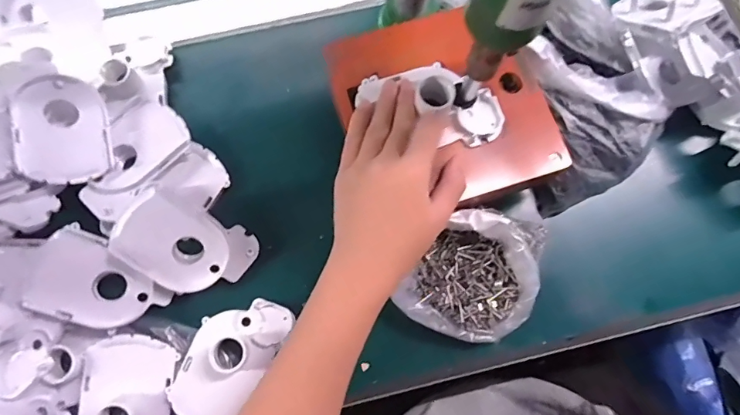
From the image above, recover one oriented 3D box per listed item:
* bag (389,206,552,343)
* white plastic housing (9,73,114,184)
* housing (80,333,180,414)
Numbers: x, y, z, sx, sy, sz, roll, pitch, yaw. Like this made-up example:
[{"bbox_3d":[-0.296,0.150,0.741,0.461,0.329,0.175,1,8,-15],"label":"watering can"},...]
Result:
[{"bbox_3d":[0.077,0.051,0.361,0.110,0.051,0.101,17,78,3],"label":"bag"},{"bbox_3d":[-0.243,-0.064,0.360,0.062,0.013,0.087,-7,85,-40],"label":"white plastic housing"},{"bbox_3d":[-0.189,0.149,0.342,0.065,0.023,0.101,6,77,0],"label":"housing"}]

